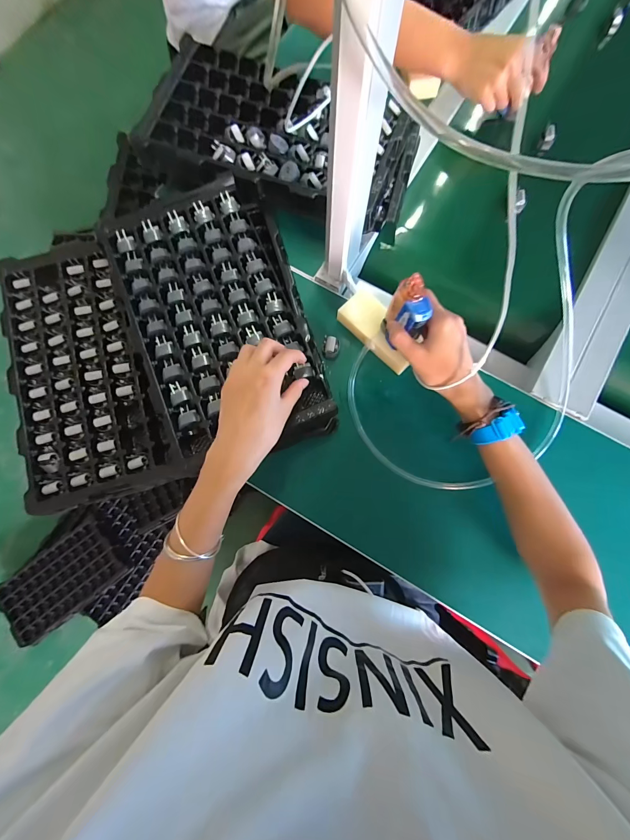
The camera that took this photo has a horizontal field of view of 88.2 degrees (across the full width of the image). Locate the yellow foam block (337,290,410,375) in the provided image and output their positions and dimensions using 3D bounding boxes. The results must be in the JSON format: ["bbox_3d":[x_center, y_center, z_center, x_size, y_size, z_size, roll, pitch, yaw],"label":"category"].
[{"bbox_3d":[0.087,-0.119,0.442,0.045,0.028,0.117,-43,81,-7],"label":"yellow foam block"}]

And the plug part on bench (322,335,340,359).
[{"bbox_3d":[0.022,-0.100,0.445,0.022,0.020,0.025,10,79,4],"label":"plug part on bench"}]

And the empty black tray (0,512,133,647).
[{"bbox_3d":[-0.805,0.503,1.031,0.363,0.057,0.226,-40,81,-6],"label":"empty black tray"}]

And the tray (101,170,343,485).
[{"bbox_3d":[-0.121,-0.127,0.426,0.214,0.045,0.355,-21,79,-3],"label":"tray"}]

